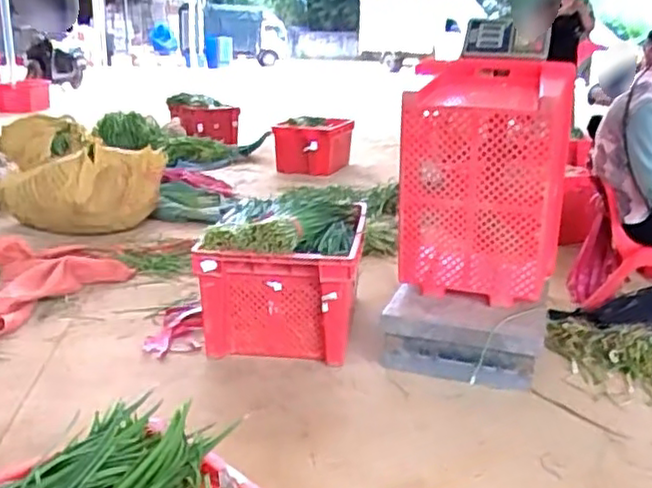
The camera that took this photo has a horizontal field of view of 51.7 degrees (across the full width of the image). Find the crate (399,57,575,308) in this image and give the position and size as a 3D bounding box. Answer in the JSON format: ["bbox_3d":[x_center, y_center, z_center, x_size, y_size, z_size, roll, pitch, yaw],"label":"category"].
[{"bbox_3d":[0.425,-0.177,1.824,0.404,0.569,0.371,5,18,15],"label":"crate"}]

